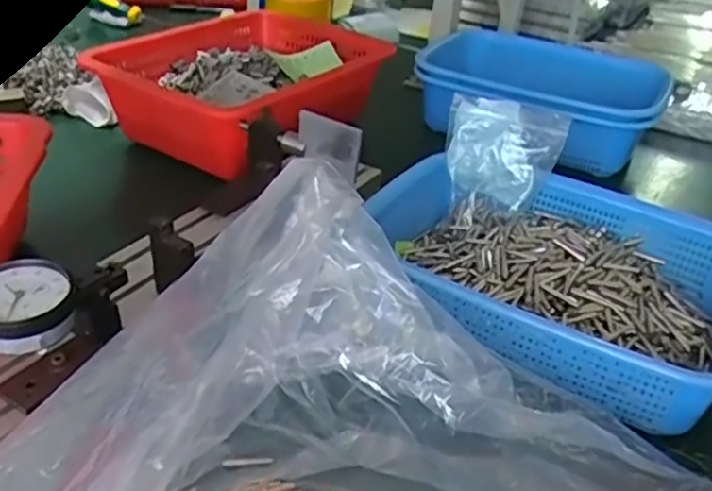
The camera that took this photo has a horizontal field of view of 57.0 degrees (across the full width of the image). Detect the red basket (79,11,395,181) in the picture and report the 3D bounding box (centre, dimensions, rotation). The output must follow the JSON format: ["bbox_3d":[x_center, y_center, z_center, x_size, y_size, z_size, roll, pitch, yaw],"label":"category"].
[{"bbox_3d":[-0.112,-0.184,0.773,0.244,0.091,0.304,22,36,22],"label":"red basket"}]

